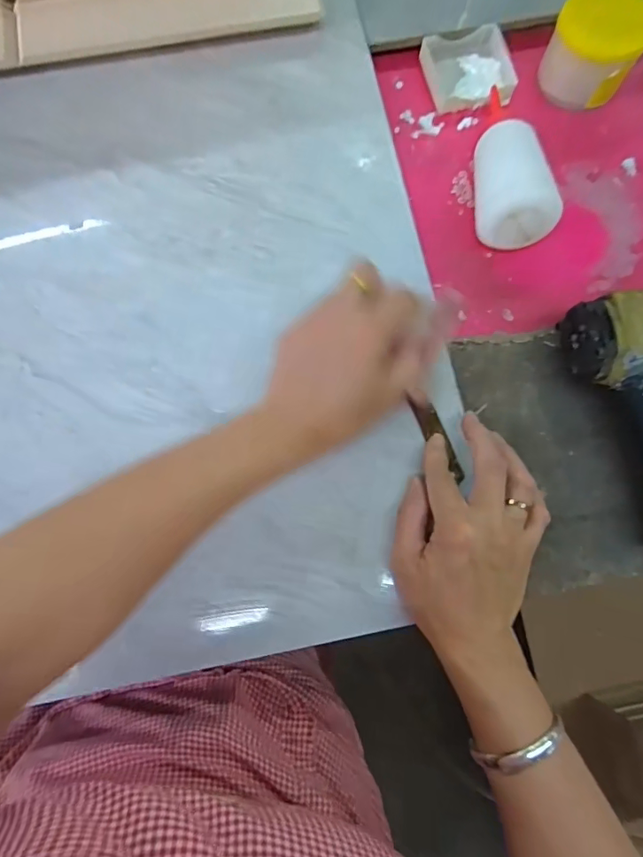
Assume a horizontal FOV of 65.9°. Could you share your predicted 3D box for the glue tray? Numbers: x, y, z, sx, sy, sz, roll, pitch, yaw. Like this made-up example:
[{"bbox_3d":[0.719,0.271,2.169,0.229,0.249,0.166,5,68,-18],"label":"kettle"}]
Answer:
[{"bbox_3d":[0.141,-0.344,0.474,0.083,0.016,0.079,-11,79,-3],"label":"glue tray"}]

